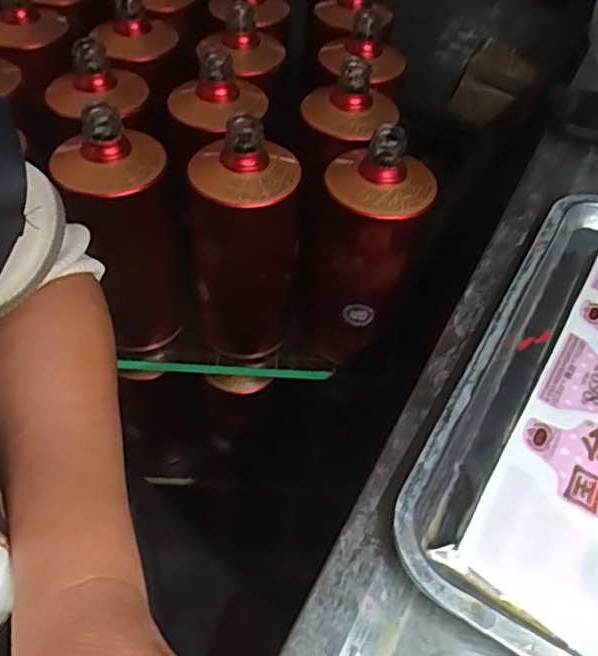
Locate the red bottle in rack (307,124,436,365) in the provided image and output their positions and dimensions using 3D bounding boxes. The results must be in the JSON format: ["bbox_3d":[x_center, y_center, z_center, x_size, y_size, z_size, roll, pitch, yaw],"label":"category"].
[{"bbox_3d":[0.051,-0.056,0.485,0.079,0.194,0.088,12,50,7],"label":"red bottle in rack"}]

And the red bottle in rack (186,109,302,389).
[{"bbox_3d":[-0.045,-0.045,0.503,0.079,0.243,0.072,-3,50,-6],"label":"red bottle in rack"}]

